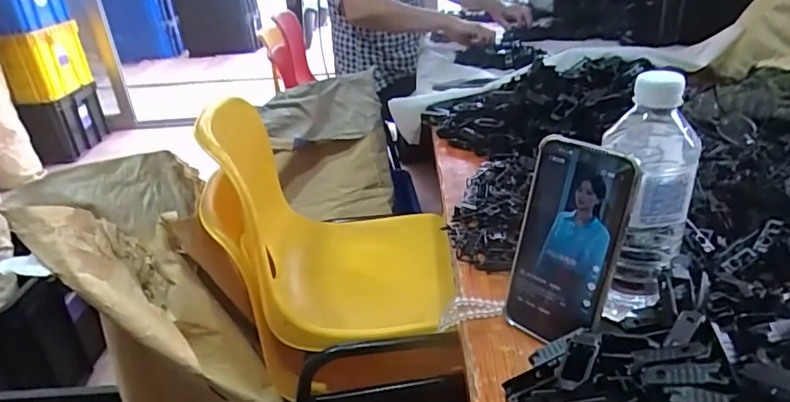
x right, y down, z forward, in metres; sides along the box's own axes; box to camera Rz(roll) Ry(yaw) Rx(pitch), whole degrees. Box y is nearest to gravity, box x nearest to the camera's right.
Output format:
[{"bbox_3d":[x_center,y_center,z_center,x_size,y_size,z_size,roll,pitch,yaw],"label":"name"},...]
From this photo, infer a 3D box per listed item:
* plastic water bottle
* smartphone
[{"bbox_3d":[0.201,0.011,0.417,0.060,0.215,0.074,0,29,10],"label":"plastic water bottle"},{"bbox_3d":[0.136,0.036,0.422,0.016,0.163,0.084,-8,24,-42],"label":"smartphone"}]

